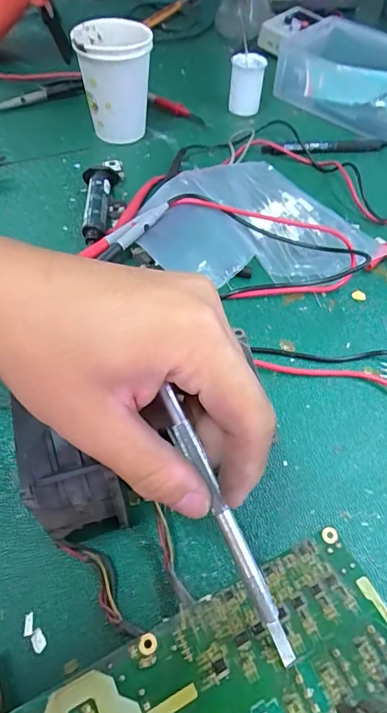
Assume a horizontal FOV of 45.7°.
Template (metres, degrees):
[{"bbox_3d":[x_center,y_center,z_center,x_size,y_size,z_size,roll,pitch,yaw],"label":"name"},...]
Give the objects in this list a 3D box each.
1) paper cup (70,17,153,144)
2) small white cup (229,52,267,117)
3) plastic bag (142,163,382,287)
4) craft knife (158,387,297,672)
[{"bbox_3d":[-0.079,-0.272,0.459,0.069,0.092,0.064,1,55,-2],"label":"paper cup"},{"bbox_3d":[0.059,-0.300,0.506,0.035,0.051,0.035,1,55,-2],"label":"small white cup"},{"bbox_3d":[0.050,-0.124,0.395,0.186,0.032,0.160,-7,56,-7],"label":"plastic bag"},{"bbox_3d":[0.015,0.070,0.187,0.008,0.010,0.121,-25,90,-19],"label":"craft knife"}]

